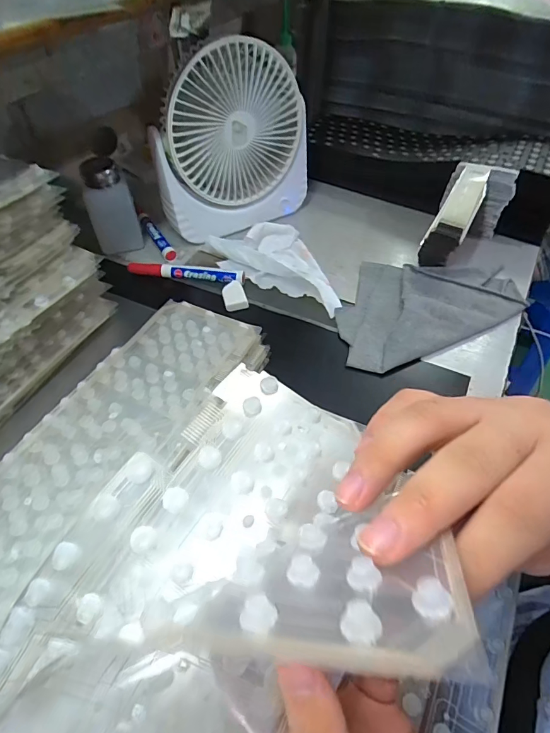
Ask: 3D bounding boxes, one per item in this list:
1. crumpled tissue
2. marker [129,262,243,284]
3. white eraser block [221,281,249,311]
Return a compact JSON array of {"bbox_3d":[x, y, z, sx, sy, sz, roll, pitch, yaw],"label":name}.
[{"bbox_3d":[0.012,-0.128,0.482,0.174,0.032,0.087,28,56,23],"label":"crumpled tissue"},{"bbox_3d":[-0.105,-0.113,0.481,0.140,0.017,0.018,7,50,8],"label":"marker"},{"bbox_3d":[-0.046,-0.079,0.457,0.026,0.011,0.039,-13,51,-9],"label":"white eraser block"}]

